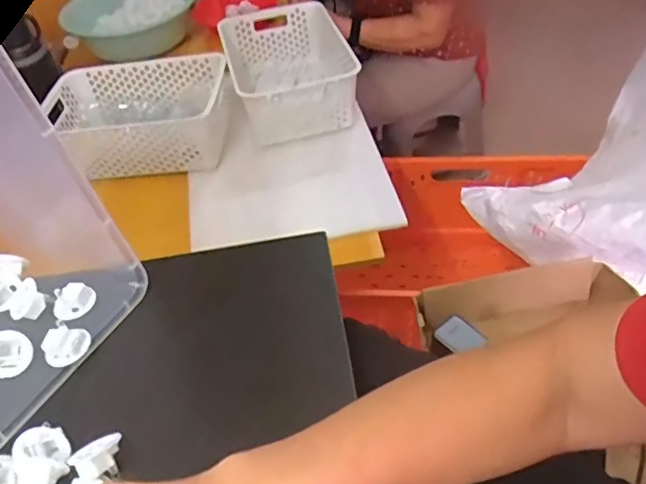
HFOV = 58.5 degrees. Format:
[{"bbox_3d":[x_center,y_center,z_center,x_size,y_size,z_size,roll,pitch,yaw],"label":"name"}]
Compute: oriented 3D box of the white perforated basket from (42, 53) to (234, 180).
[{"bbox_3d":[-0.323,-0.223,1.023,0.317,0.107,0.209,-3,45,4],"label":"white perforated basket"}]

